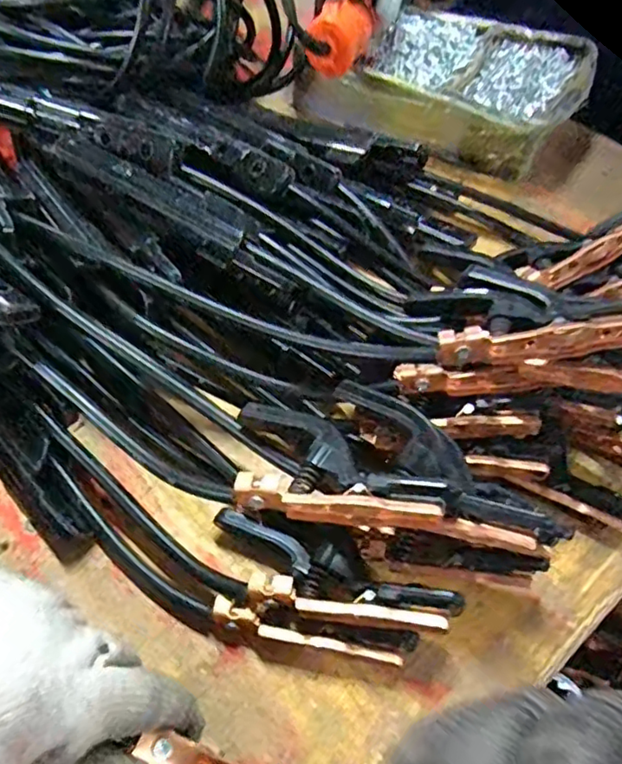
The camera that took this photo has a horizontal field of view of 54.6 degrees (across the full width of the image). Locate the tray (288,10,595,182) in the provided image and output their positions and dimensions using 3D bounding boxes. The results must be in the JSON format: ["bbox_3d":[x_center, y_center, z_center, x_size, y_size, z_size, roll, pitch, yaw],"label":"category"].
[{"bbox_3d":[0.132,-0.293,0.583,0.251,0.052,0.192,32,59,19],"label":"tray"}]

